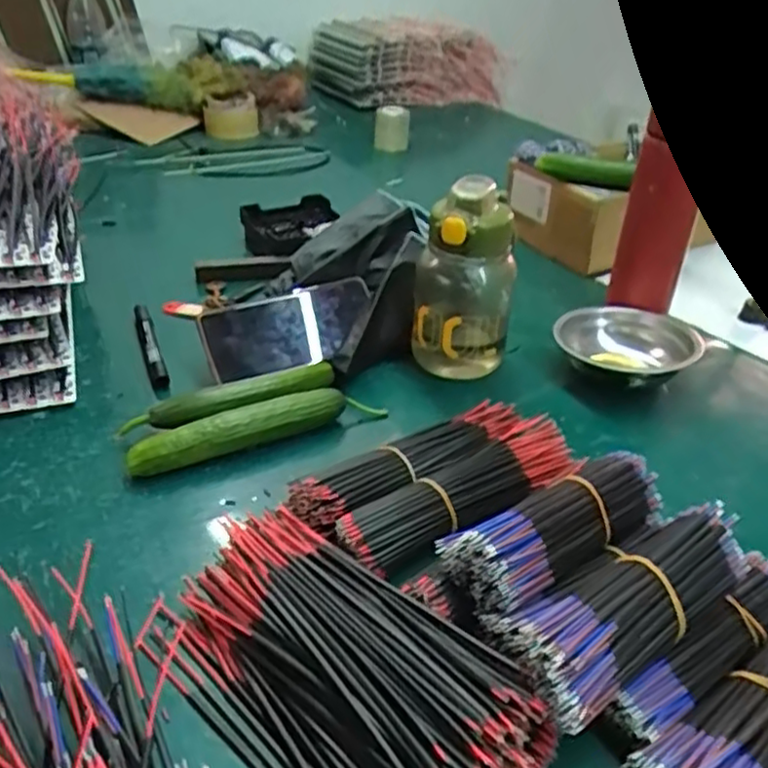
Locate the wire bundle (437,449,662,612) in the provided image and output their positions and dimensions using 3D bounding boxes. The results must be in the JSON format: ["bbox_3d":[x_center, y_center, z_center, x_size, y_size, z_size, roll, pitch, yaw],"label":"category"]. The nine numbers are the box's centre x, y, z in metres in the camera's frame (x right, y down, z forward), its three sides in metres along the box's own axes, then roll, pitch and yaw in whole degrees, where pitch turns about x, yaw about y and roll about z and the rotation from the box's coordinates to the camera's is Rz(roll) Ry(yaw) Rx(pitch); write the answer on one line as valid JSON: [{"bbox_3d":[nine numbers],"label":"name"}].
[{"bbox_3d":[0.108,0.086,0.414,0.153,0.045,0.058,-16,39,-24],"label":"wire bundle"}]

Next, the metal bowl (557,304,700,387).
[{"bbox_3d":[0.227,-0.031,0.657,0.123,0.048,0.123,3,33,-2],"label":"metal bowl"}]

